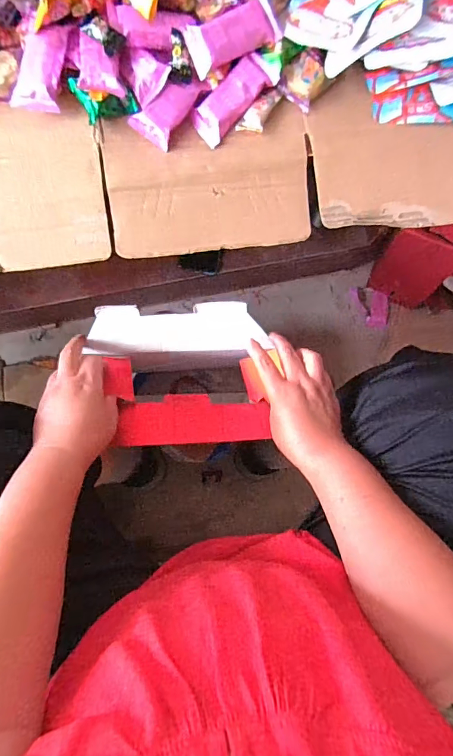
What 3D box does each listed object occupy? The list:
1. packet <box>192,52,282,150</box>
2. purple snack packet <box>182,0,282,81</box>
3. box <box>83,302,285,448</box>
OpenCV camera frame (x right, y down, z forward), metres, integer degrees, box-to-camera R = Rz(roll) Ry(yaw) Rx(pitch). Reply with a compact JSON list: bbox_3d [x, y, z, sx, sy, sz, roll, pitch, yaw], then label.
[{"bbox_3d":[0.007,-0.298,0.436,0.101,0.016,0.038,-43,88,6],"label":"packet"},{"bbox_3d":[0.008,-0.349,0.418,0.097,0.022,0.046,-28,86,-7],"label":"purple snack packet"},{"bbox_3d":[-0.054,0.002,0.519,0.220,0.103,0.162,-3,83,-5],"label":"box"}]

